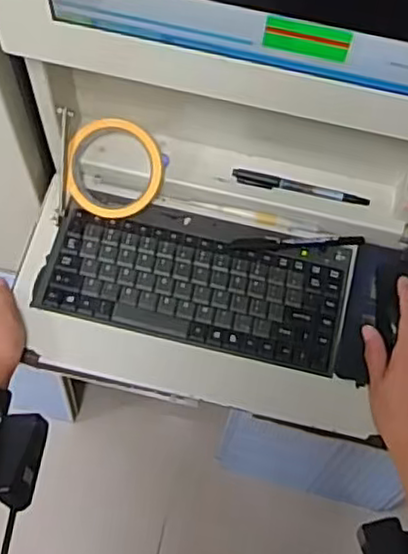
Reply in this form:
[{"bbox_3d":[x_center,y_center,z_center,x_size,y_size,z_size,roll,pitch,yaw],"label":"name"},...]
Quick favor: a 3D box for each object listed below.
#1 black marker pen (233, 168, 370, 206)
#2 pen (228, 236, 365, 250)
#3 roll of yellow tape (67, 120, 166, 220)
[{"bbox_3d":[0.097,-0.089,0.685,0.136,0.011,0.011,12,67,2],"label":"black marker pen"},{"bbox_3d":[0.095,-0.035,0.693,0.136,0.010,0.011,-1,68,-3],"label":"pen"},{"bbox_3d":[-0.089,-0.108,0.681,0.095,0.034,0.095,2,98,-4],"label":"roll of yellow tape"}]

